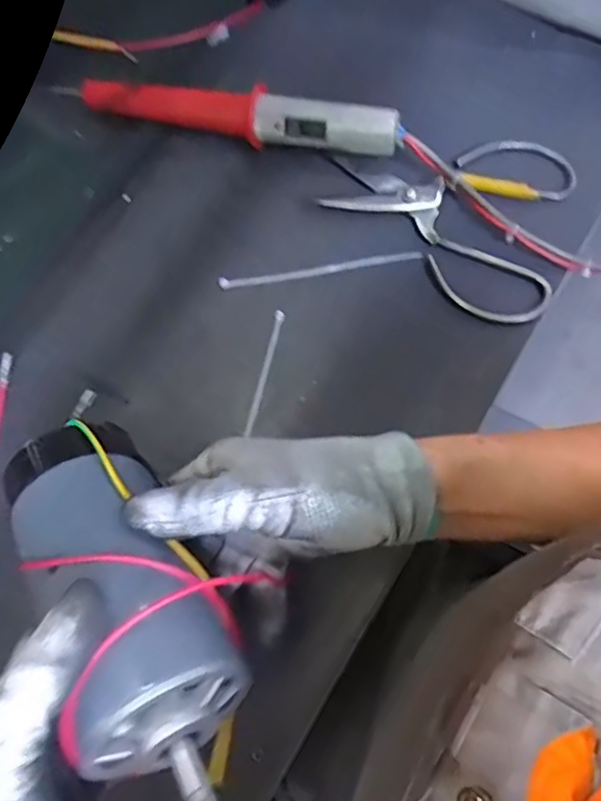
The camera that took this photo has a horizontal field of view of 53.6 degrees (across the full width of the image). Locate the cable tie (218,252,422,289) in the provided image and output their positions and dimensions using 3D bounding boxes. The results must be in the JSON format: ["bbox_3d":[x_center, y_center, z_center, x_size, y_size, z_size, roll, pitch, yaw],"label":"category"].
[{"bbox_3d":[0.014,-0.096,0.437,0.148,0.007,0.009,-8,72,0],"label":"cable tie"}]

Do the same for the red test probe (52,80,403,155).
[{"bbox_3d":[-0.061,-0.219,0.455,0.267,0.040,0.032,13,73,6],"label":"red test probe"}]

